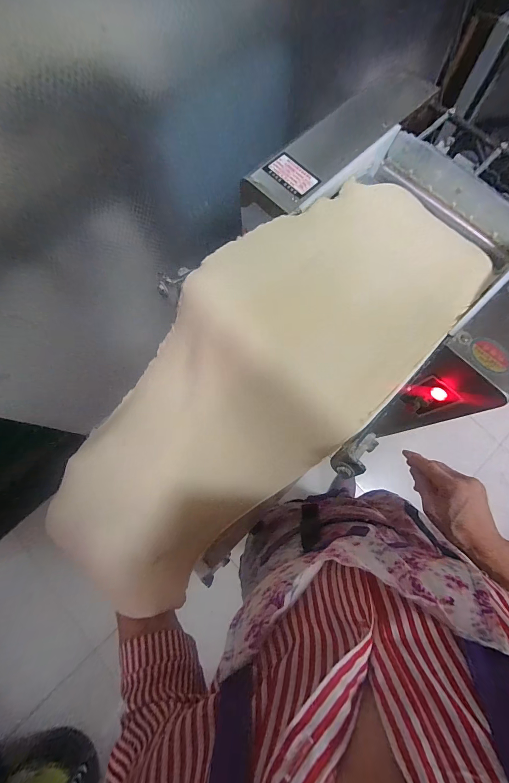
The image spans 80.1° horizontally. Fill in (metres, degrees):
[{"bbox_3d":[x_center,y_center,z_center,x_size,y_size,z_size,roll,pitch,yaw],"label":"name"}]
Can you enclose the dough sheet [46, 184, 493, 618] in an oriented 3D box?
[{"bbox_3d":[0.044,-0.069,0.489,0.795,0.111,0.321,-43,80,-9],"label":"dough sheet"}]

